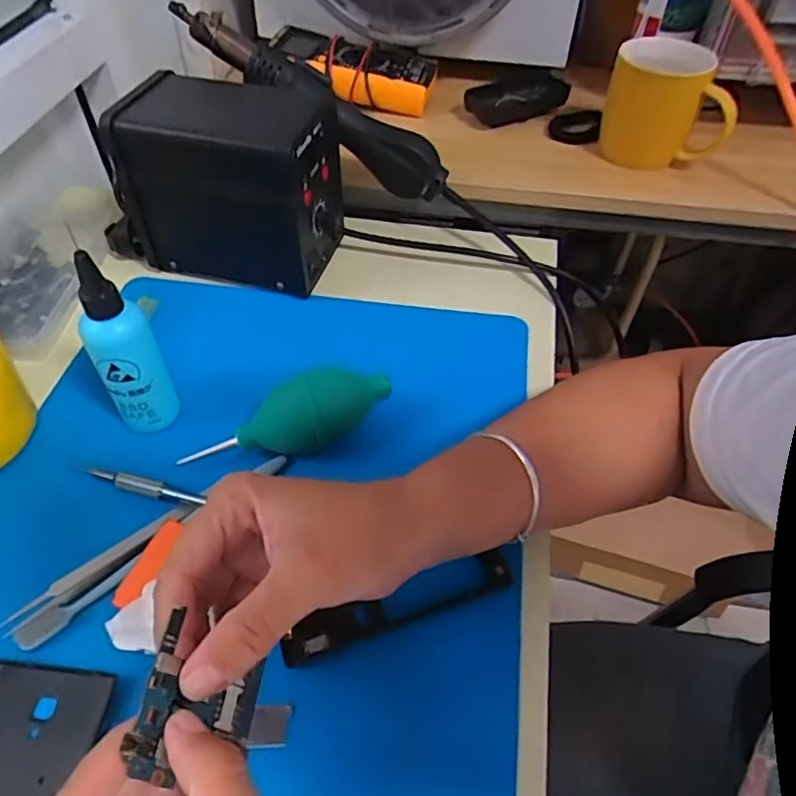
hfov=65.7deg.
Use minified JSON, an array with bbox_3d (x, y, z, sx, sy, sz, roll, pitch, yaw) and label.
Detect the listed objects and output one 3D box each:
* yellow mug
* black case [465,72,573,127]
[{"bbox_3d":[0.260,-0.281,0.588,0.112,0.092,0.077,16,51,13],"label":"yellow mug"},{"bbox_3d":[0.130,-0.322,0.664,0.112,0.023,0.057,-18,52,-16],"label":"black case"}]

